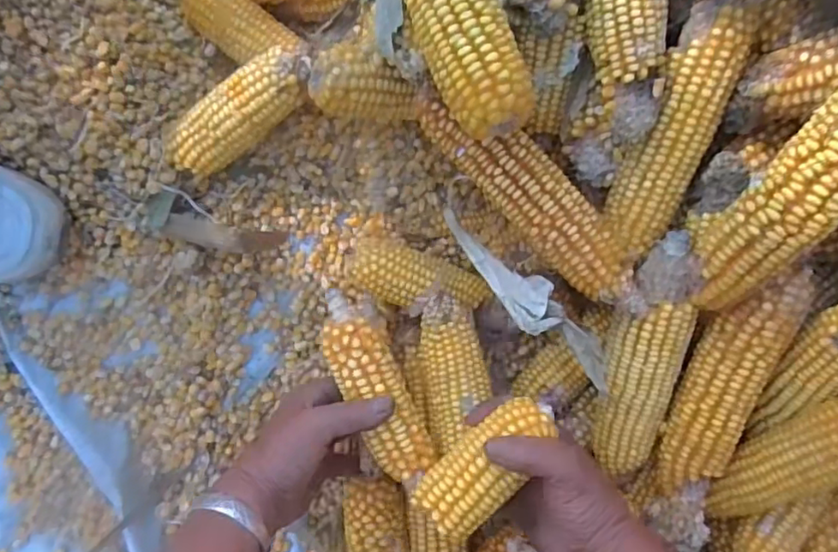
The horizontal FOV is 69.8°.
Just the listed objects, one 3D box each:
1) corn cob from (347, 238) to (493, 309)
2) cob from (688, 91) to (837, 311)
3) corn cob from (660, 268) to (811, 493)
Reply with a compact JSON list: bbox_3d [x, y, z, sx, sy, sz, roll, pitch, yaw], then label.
[{"bbox_3d":[-0.003,0.005,0.486,0.115,0.044,0.049,27,82,-2],"label":"corn cob"},{"bbox_3d":[0.218,-0.052,0.335,0.048,0.180,0.049,27,41,-2],"label":"cob"},{"bbox_3d":[0.211,0.072,0.414,0.049,0.040,0.181,15,113,-4],"label":"corn cob"}]

